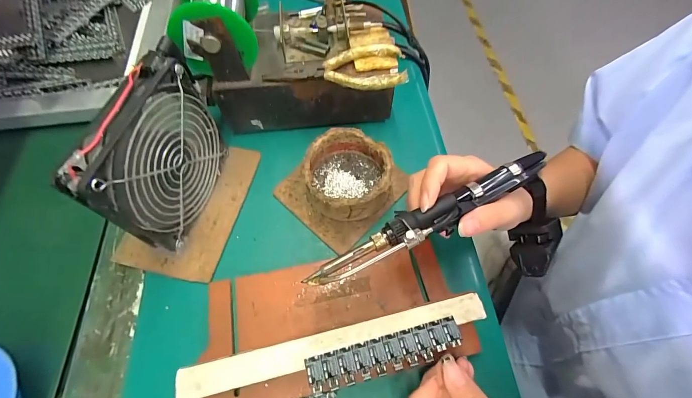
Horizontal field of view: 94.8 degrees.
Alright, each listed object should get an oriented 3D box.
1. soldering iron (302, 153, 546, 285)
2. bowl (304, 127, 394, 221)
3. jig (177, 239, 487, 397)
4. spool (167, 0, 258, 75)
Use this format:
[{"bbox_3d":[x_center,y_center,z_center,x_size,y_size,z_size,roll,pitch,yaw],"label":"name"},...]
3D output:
[{"bbox_3d":[0.069,0.011,0.233,0.207,0.019,0.026,-26,66,-13],"label":"soldering iron"},{"bbox_3d":[0.003,-0.021,0.307,0.077,0.039,0.084,0,63,1],"label":"bowl"},{"bbox_3d":[-0.013,0.089,0.251,0.209,0.046,0.097,-14,64,-5],"label":"jig"},{"bbox_3d":[-0.114,-0.162,0.287,0.066,0.075,0.078,-8,63,-3],"label":"spool"}]

